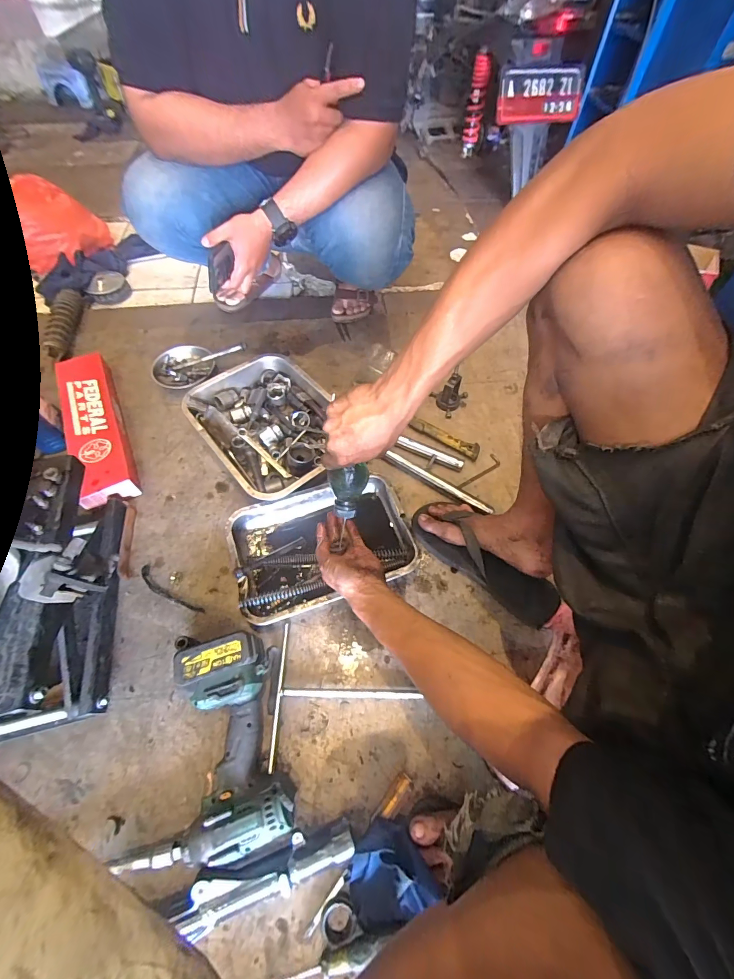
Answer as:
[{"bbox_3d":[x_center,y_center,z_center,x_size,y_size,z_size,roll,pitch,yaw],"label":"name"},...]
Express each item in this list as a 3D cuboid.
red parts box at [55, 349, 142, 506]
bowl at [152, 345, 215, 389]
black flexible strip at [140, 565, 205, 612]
[{"bbox_3d":[-0.590,-0.143,0.807,0.107,0.061,0.441,-26,61,-15],"label":"red parts box"},{"bbox_3d":[-0.443,-0.290,0.903,0.135,0.037,0.144,0,58,0],"label":"bowl"},{"bbox_3d":[-0.338,0.175,0.632,0.144,0.005,0.025,29,62,19],"label":"black flexible strip"}]

